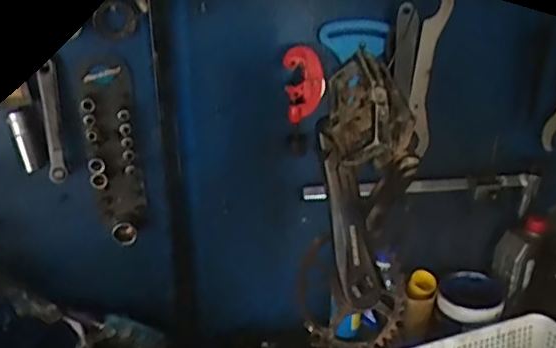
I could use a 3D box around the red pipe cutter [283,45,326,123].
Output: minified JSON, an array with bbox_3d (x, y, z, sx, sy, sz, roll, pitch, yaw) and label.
[{"bbox_3d":[0.037,-0.126,0.828,0.056,0.099,0.026,2,23,7],"label":"red pipe cutter"}]

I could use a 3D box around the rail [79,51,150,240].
[{"bbox_3d":[-0.219,-0.030,0.801,0.075,0.241,0.041,-6,23,-14],"label":"rail"}]

